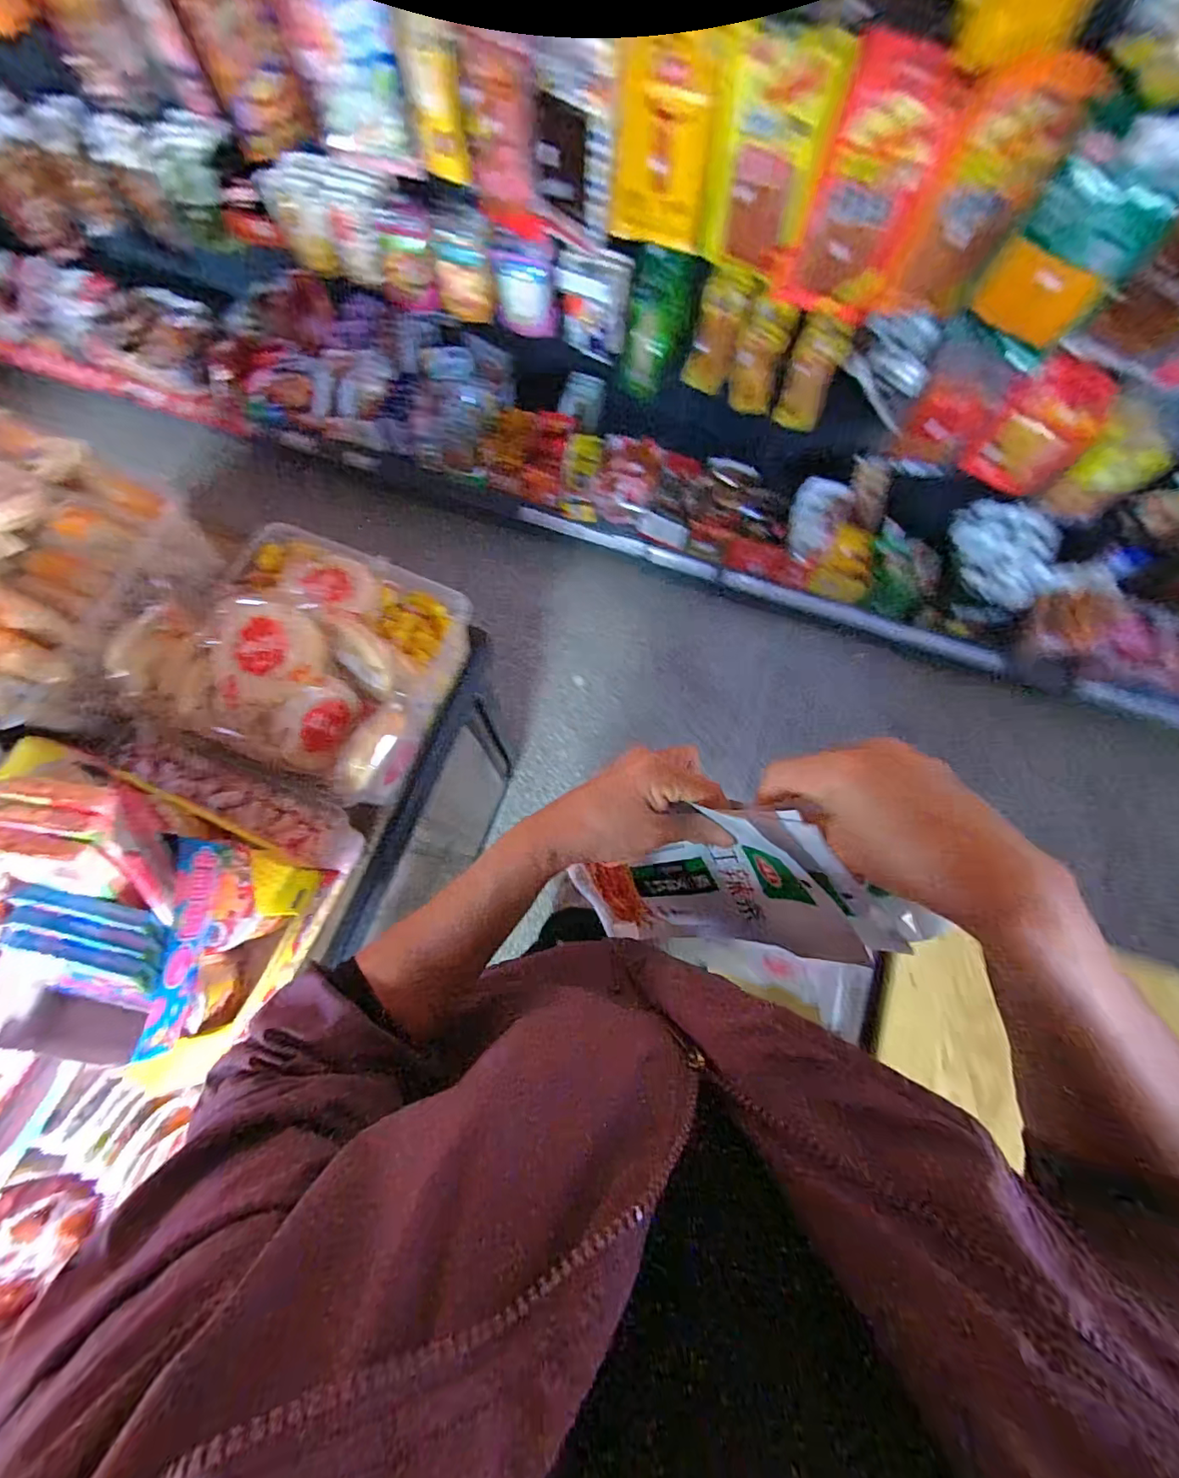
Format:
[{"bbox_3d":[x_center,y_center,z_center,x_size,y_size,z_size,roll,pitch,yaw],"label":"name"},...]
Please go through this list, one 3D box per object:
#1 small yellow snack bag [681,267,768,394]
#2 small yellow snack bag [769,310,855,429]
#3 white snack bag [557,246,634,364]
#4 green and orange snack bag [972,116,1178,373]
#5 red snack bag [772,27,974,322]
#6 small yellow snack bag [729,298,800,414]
[{"bbox_3d":[0.271,-0.848,1.122,0.116,0.242,0.027,43,77,10],"label":"small yellow snack bag"},{"bbox_3d":[0.464,-0.773,1.141,0.112,0.233,0.044,-3,74,-2],"label":"small yellow snack bag"},{"bbox_3d":[0.009,-0.914,1.115,0.148,0.182,0.066,7,74,0],"label":"white snack bag"},{"bbox_3d":[0.737,-0.745,0.822,0.165,0.318,0.068,30,75,7],"label":"green and orange snack bag"},{"bbox_3d":[0.435,-0.852,0.847,0.166,0.308,0.055,16,74,3],"label":"red snack bag"},{"bbox_3d":[0.359,-0.796,1.123,0.098,0.223,0.023,10,74,1],"label":"small yellow snack bag"}]

